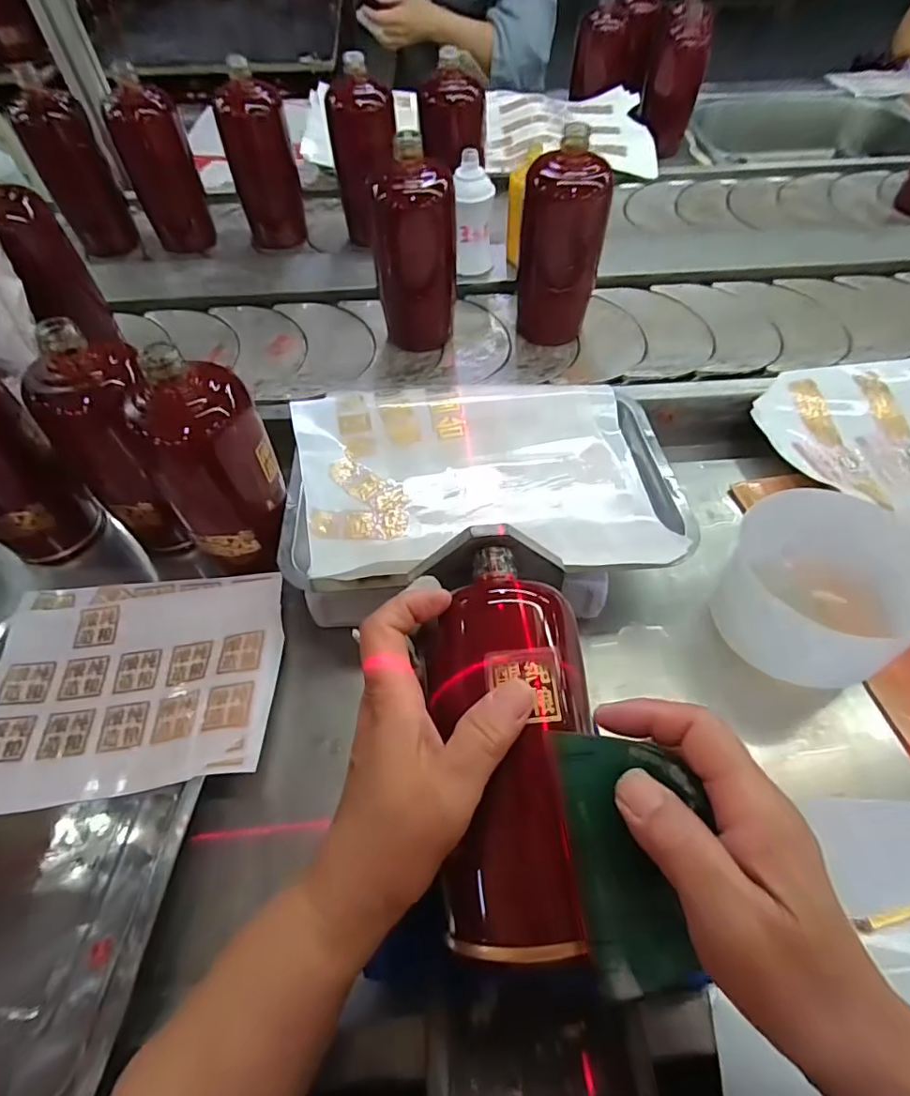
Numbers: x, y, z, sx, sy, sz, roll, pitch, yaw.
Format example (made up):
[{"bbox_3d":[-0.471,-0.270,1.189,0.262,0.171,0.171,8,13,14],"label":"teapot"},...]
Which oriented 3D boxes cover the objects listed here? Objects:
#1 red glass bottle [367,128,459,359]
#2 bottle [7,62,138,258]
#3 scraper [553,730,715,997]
[{"bbox_3d":[-0.040,-0.288,0.540,0.061,0.177,0.062,35,62,23],"label":"red glass bottle"},{"bbox_3d":[-0.470,-0.469,0.673,0.069,0.166,0.074,3,55,3],"label":"bottle"},{"bbox_3d":[0.071,0.121,0.213,0.052,0.008,0.092,-10,76,17],"label":"scraper"}]

